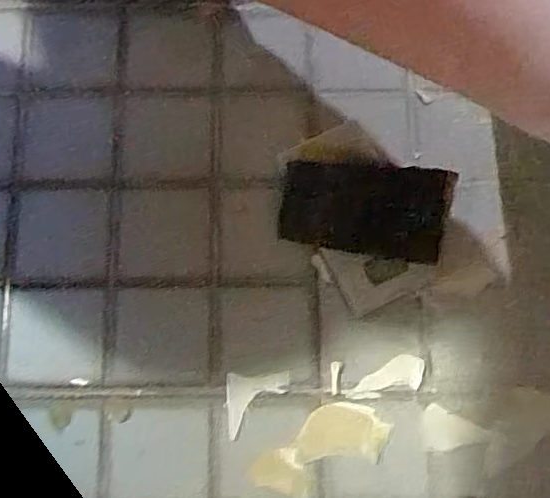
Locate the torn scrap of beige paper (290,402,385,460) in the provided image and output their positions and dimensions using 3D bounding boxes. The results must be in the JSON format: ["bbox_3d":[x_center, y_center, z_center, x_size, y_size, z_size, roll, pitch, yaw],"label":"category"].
[{"bbox_3d":[0.045,0.126,0.437,0.065,0.004,0.037,-1,78,-1],"label":"torn scrap of beige paper"}]

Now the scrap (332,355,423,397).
[{"bbox_3d":[0.072,0.090,0.447,0.065,0.004,0.026,-6,78,-2],"label":"scrap"}]

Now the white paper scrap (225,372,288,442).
[{"bbox_3d":[-0.013,0.109,0.440,0.043,0.004,0.042,-2,78,-1],"label":"white paper scrap"}]

